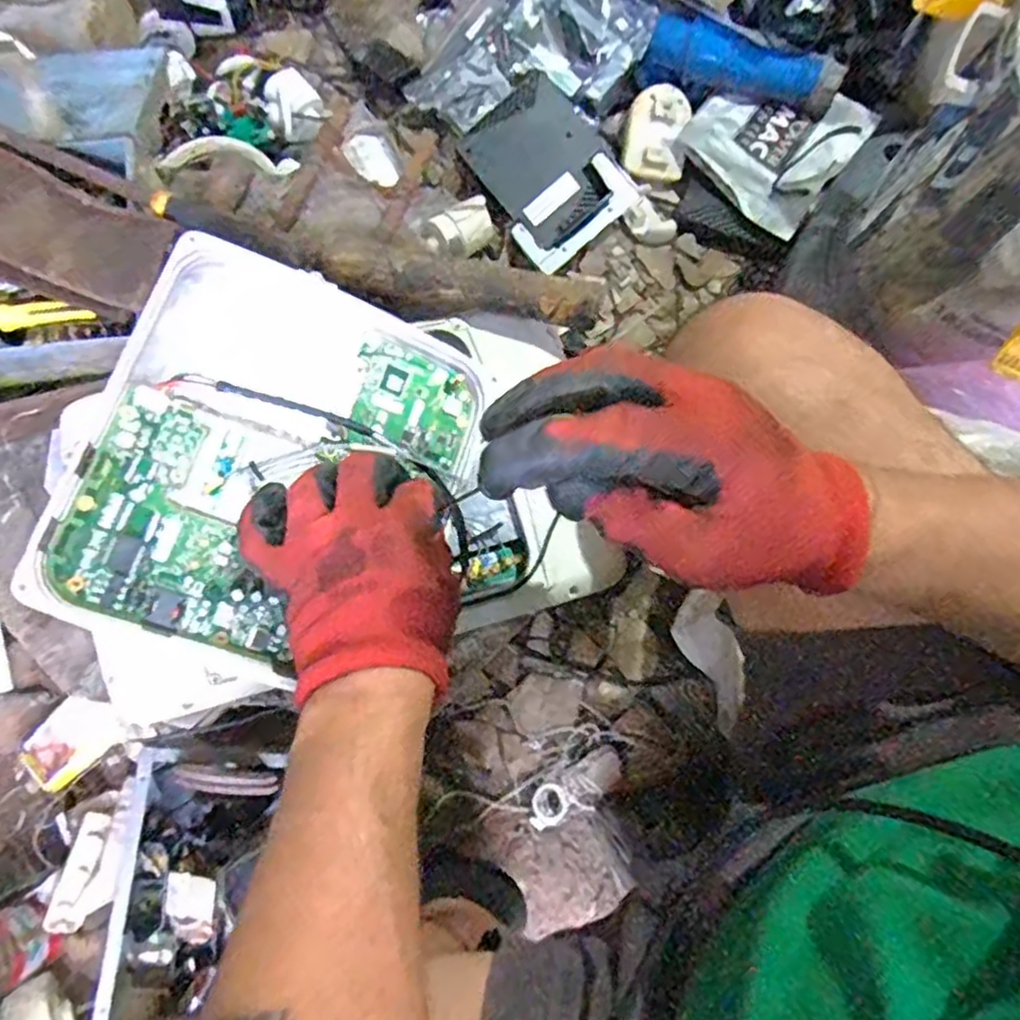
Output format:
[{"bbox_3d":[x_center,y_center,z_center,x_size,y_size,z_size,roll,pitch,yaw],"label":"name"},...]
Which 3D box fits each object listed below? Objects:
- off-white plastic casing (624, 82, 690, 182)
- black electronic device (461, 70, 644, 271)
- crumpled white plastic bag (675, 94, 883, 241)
[{"bbox_3d":[0.194,-0.497,0.931,0.079,0.025,0.111,4,109,-1],"label":"off-white plastic casing"},{"bbox_3d":[0.050,-0.441,0.915,0.174,0.048,0.224,-31,79,-8],"label":"black electronic device"},{"bbox_3d":[0.334,-0.478,0.908,0.194,0.053,0.175,38,79,8],"label":"crumpled white plastic bag"}]

